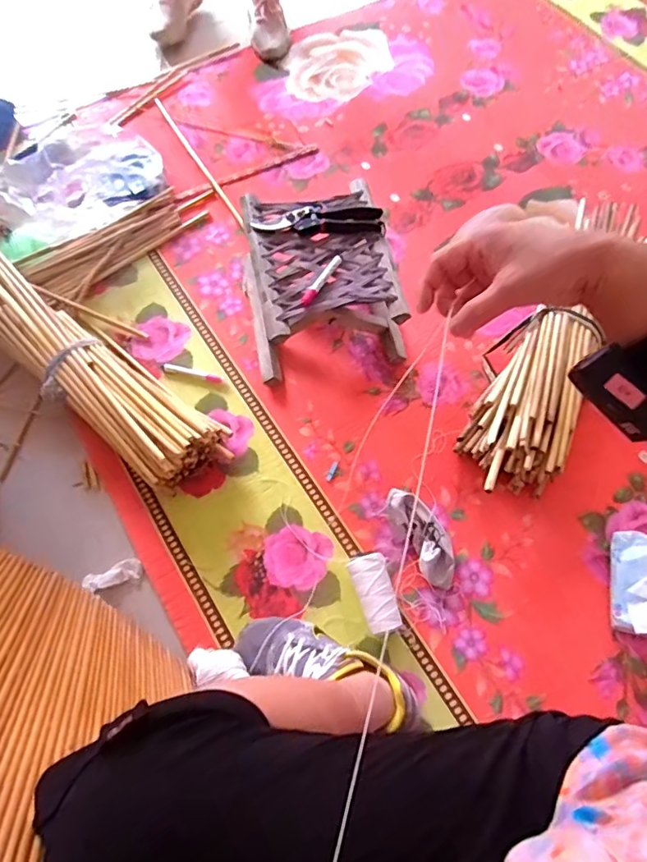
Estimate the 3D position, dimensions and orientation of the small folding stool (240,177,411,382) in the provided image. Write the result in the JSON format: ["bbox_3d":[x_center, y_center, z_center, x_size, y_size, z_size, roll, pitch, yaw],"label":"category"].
[{"bbox_3d":[-0.001,-0.246,0.885,0.246,0.174,0.298,-13,67,-7],"label":"small folding stool"}]

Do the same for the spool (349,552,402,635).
[{"bbox_3d":[0.074,0.235,0.735,0.054,0.048,0.107,-13,67,-7],"label":"spool"}]

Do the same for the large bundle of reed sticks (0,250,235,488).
[{"bbox_3d":[-0.459,-0.150,0.875,0.700,0.097,0.157,37,71,14],"label":"large bundle of reed sticks"}]

